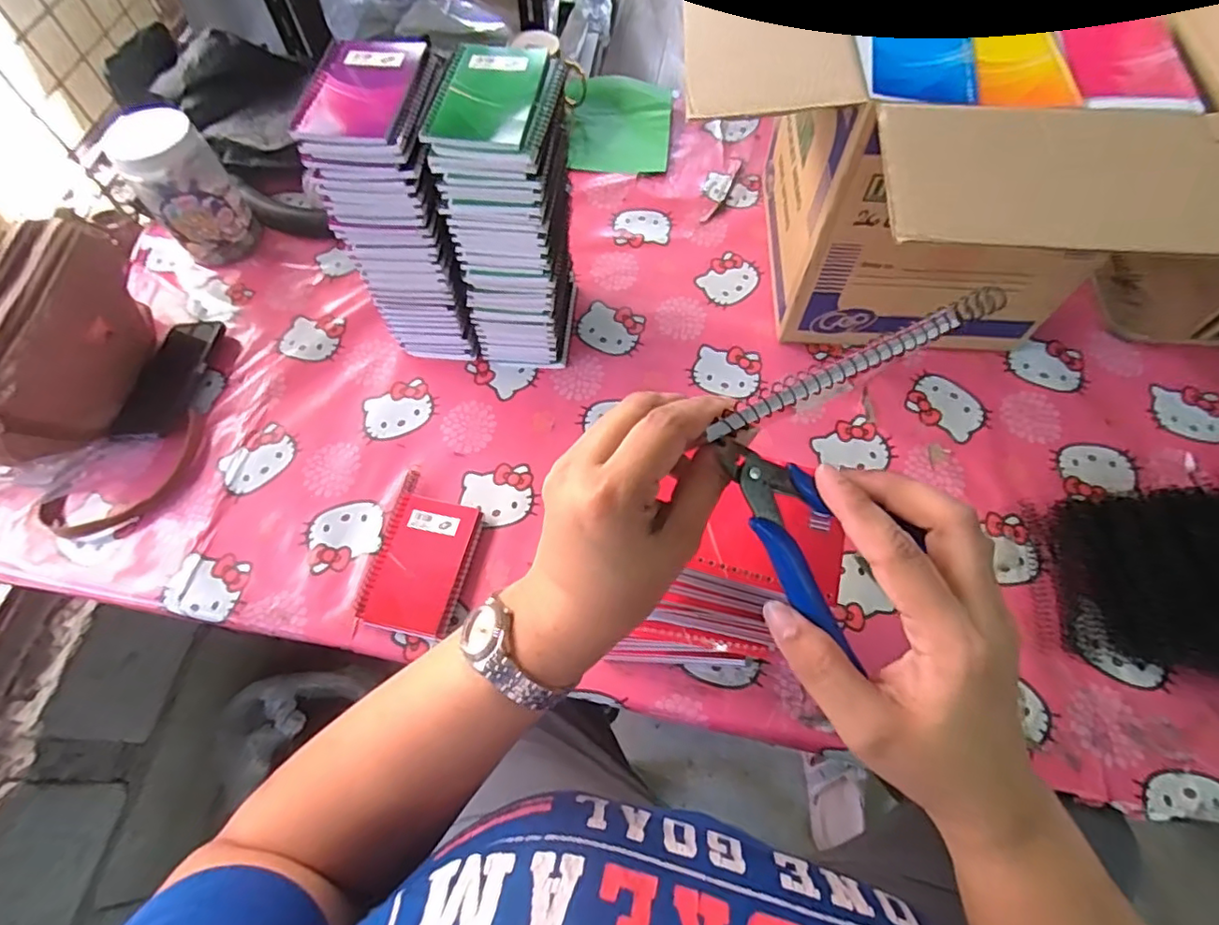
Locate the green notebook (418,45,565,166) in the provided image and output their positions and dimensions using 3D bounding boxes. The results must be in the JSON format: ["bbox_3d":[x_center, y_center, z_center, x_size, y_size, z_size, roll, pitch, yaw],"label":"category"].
[{"bbox_3d":[-0.096,-0.310,0.498,0.099,0.017,0.131,8,64,6],"label":"green notebook"}]

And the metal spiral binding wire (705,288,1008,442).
[{"bbox_3d":[0.111,-0.046,0.257,0.150,0.008,0.012,-25,64,-10],"label":"metal spiral binding wire"}]

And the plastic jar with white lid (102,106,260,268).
[{"bbox_3d":[-0.544,-0.352,0.765,0.099,0.167,0.112,-34,66,-16],"label":"plastic jar with white lid"}]

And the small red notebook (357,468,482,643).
[{"bbox_3d":[-0.187,0.093,0.595,0.096,0.020,0.155,10,62,7],"label":"small red notebook"}]

